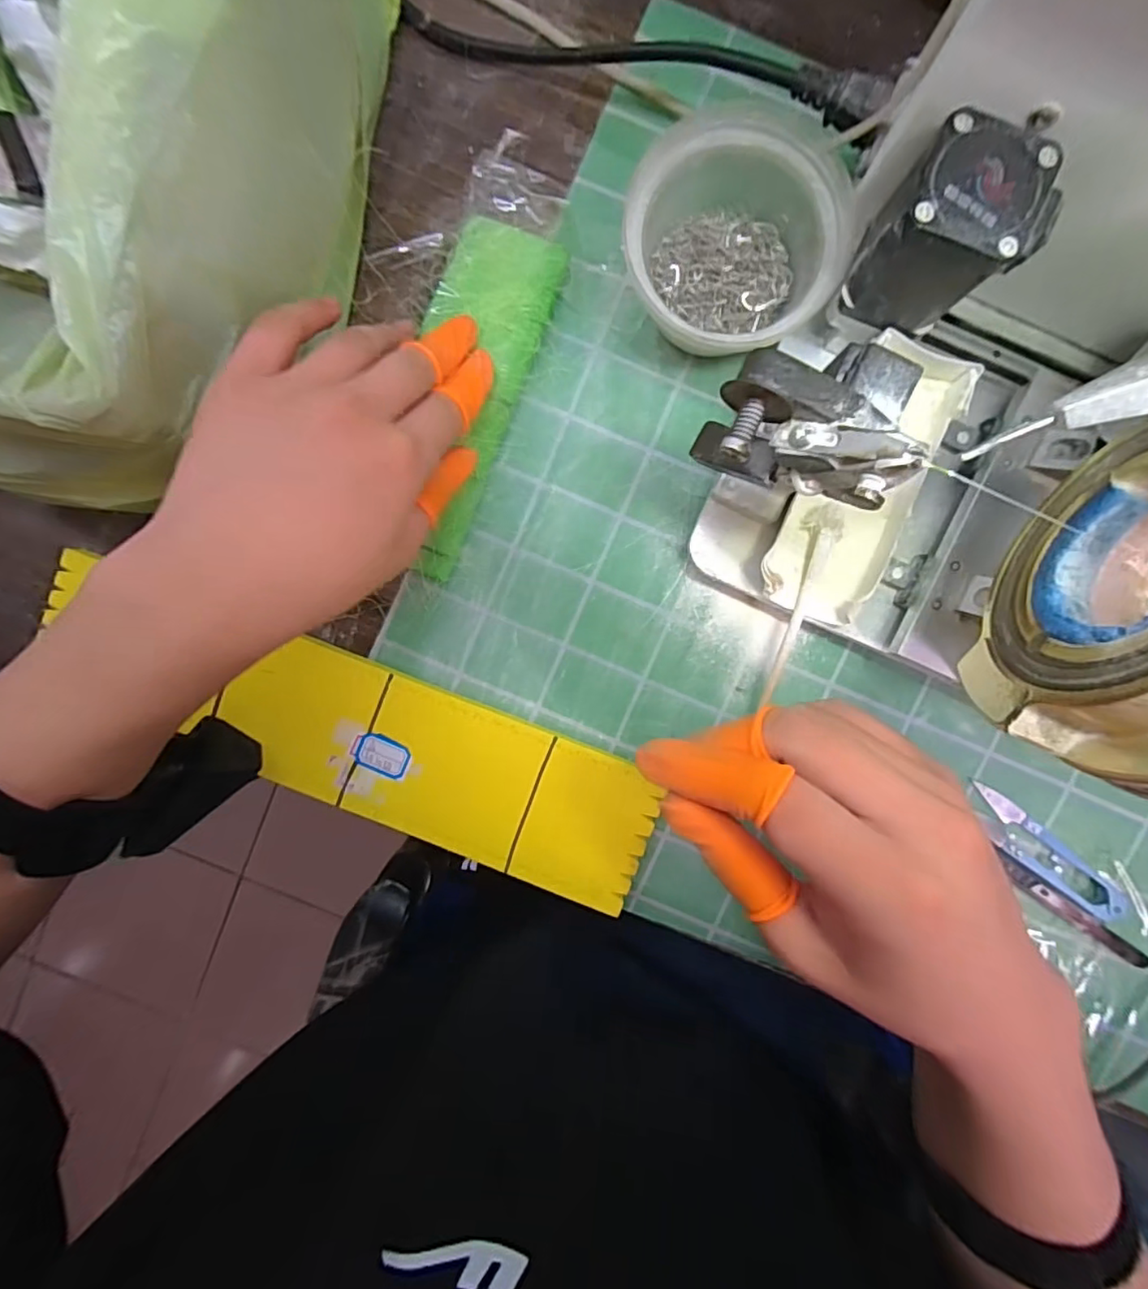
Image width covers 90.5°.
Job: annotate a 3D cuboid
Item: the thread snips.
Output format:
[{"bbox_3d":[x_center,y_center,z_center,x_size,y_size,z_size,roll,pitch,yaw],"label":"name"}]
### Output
[{"bbox_3d":[0.262,0.118,0.314,0.104,0.009,0.024,40,92,-2],"label":"thread snips"}]

